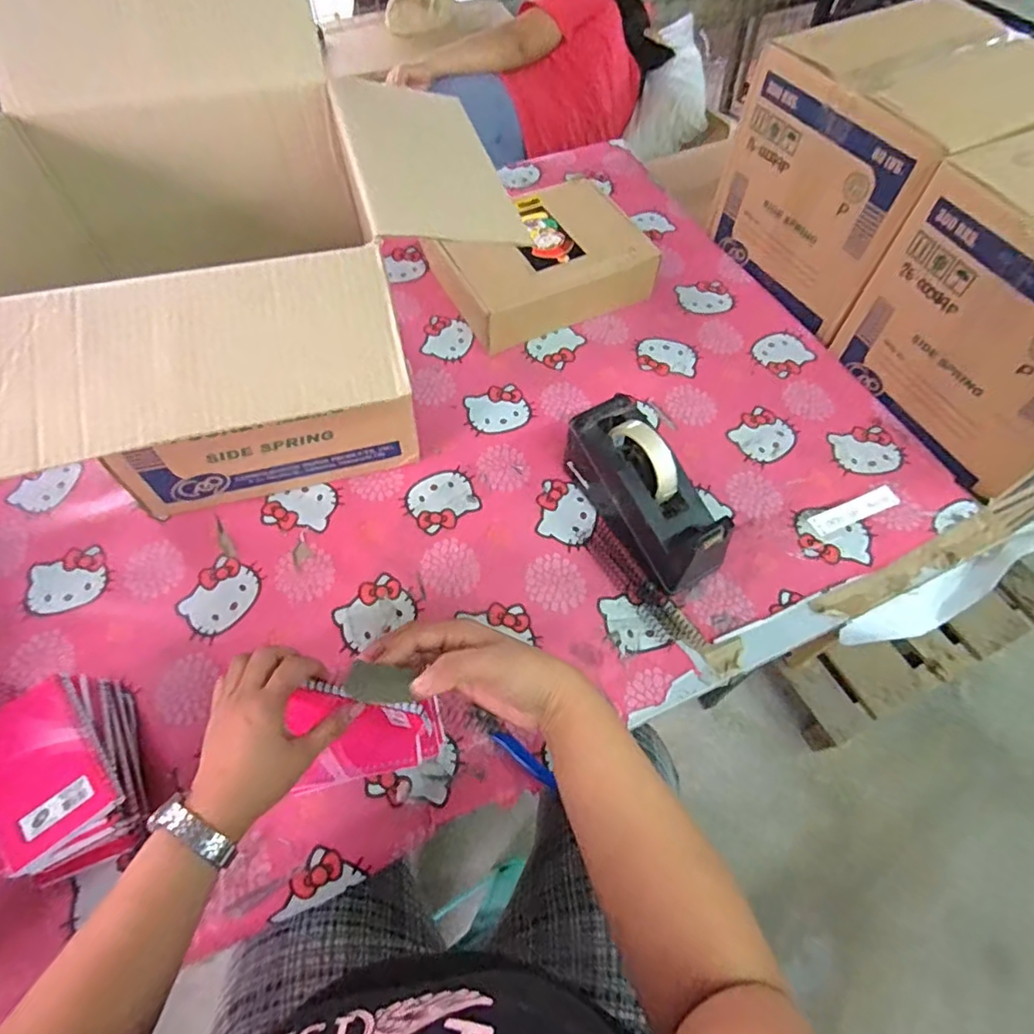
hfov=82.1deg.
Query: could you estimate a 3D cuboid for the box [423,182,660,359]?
[{"bbox_3d":[0.028,-0.374,0.856,0.271,0.084,0.230,-21,62,-13],"label":"box"}]

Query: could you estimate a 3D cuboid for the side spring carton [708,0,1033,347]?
[{"bbox_3d":[0.483,-0.462,0.797,0.268,0.274,0.282,-24,62,-15],"label":"side spring carton"}]

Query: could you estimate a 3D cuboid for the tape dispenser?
[{"bbox_3d":[0.137,-0.026,0.638,0.080,0.108,0.203,-28,64,-17],"label":"tape dispenser"}]

